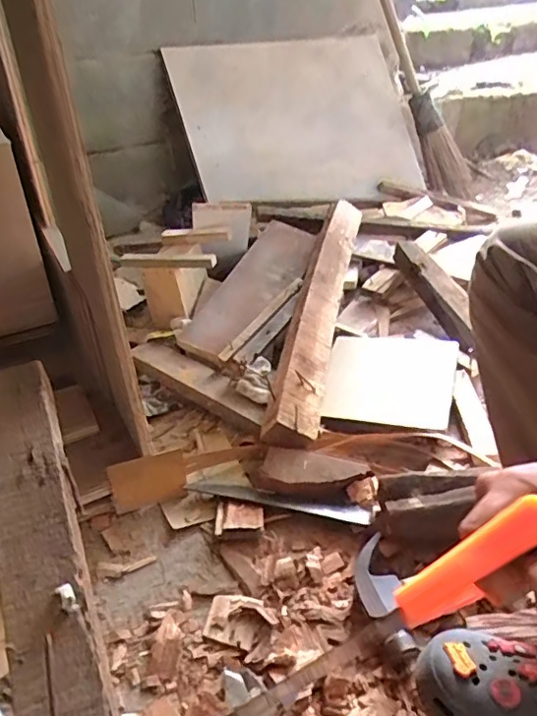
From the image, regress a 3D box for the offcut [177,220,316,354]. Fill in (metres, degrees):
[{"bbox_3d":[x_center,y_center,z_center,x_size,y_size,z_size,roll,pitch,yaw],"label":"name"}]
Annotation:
[{"bbox_3d":[-0.025,-0.142,1.036,0.122,0.023,0.414,19,46,16],"label":"offcut"}]

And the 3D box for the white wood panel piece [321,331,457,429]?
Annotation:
[{"bbox_3d":[0.199,0.030,0.913,0.197,0.025,0.165,5,62,12],"label":"white wood panel piece"}]

